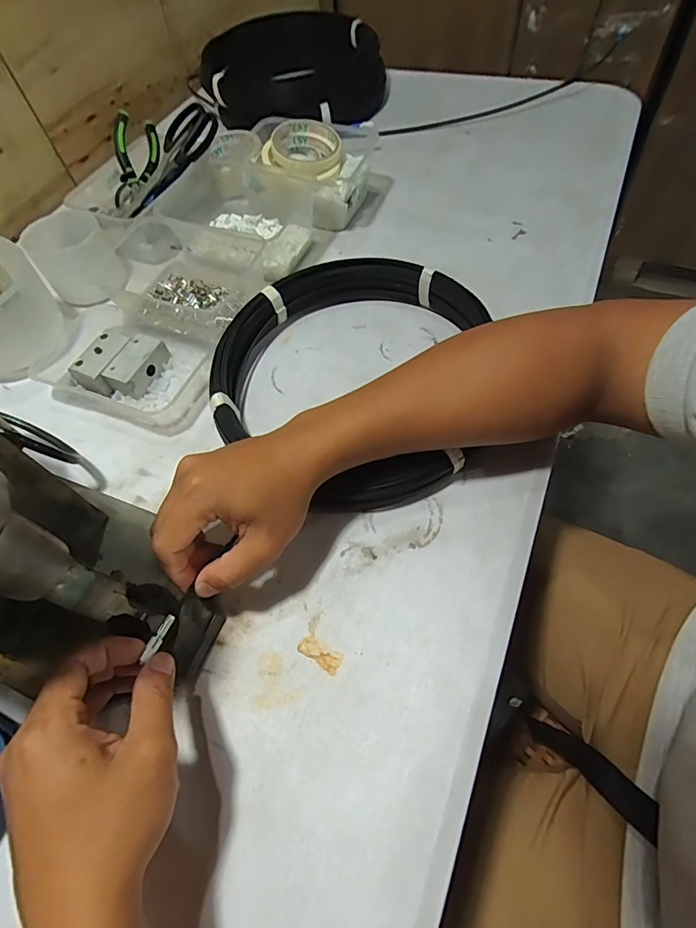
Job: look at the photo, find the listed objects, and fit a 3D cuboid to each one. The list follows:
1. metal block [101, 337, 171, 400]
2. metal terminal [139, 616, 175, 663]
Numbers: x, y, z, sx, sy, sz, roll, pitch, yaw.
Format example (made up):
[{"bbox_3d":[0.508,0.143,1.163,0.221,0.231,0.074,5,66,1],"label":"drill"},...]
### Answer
[{"bbox_3d":[-0.219,-0.102,0.477,0.036,0.032,0.061,19,62,17],"label":"metal block"},{"bbox_3d":[-0.120,0.110,0.290,0.007,0.004,0.028,21,57,14],"label":"metal terminal"}]

